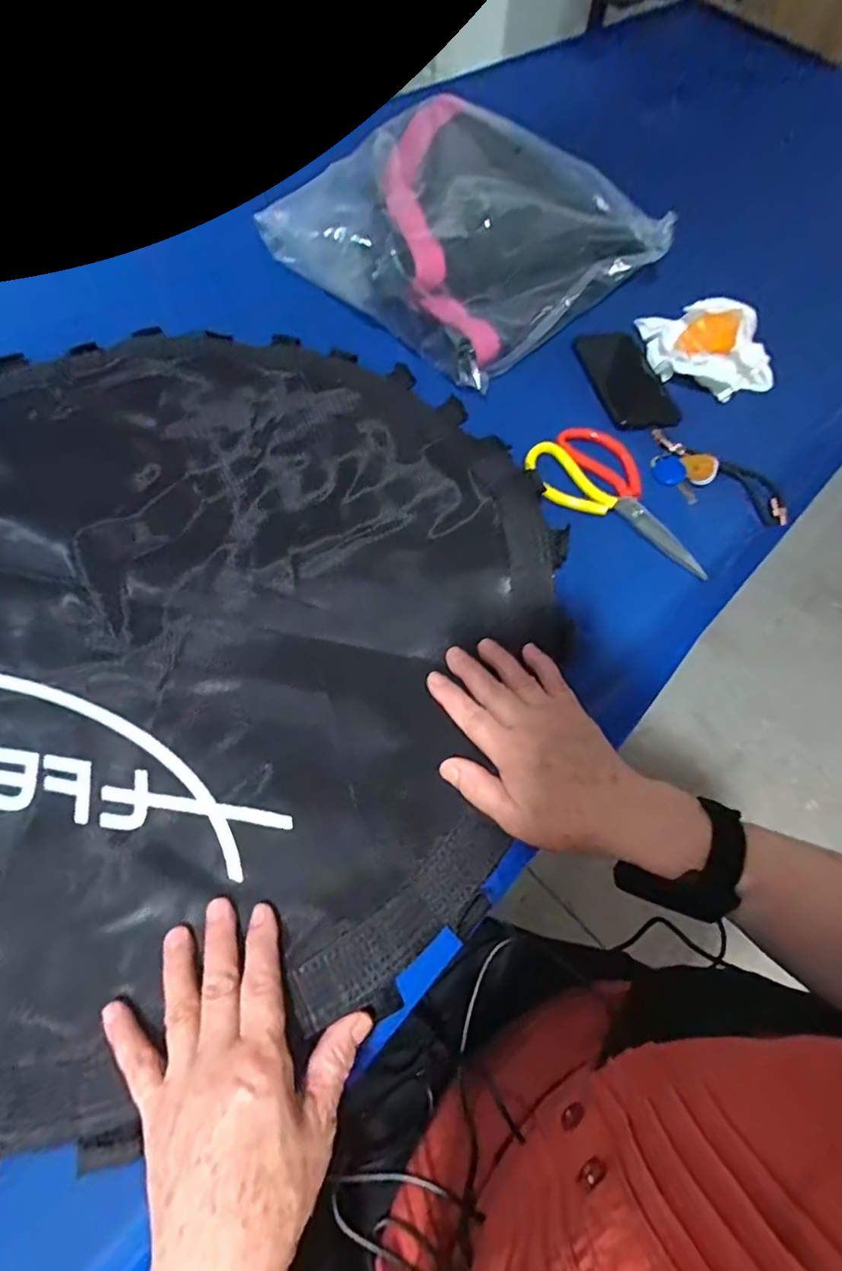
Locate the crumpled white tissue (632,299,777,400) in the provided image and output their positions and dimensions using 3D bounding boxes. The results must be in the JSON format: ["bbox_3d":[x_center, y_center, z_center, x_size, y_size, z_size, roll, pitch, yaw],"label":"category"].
[{"bbox_3d":[0.330,-0.343,0.663,0.171,0.044,0.104,41,68,20],"label":"crumpled white tissue"}]

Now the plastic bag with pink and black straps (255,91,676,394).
[{"bbox_3d":[0.055,-0.526,0.728,0.373,0.095,0.389,-41,68,-21],"label":"plastic bag with pink and black straps"}]

